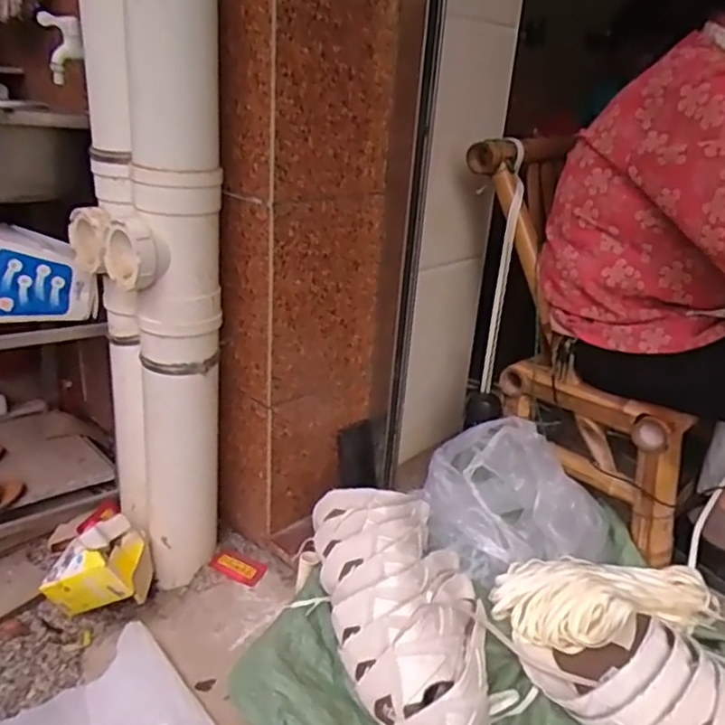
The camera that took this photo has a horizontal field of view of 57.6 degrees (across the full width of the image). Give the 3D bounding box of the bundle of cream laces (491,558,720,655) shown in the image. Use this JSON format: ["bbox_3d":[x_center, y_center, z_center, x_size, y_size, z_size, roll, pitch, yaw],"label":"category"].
[{"bbox_3d":[0.355,0.337,0.912,0.329,0.081,0.159,3,24,-3],"label":"bundle of cream laces"}]

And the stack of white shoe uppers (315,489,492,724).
[{"bbox_3d":[0.063,0.320,0.873,0.204,0.099,0.388,-4,38,-18],"label":"stack of white shoe uppers"}]

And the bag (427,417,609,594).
[{"bbox_3d":[0.244,0.214,1.043,0.289,0.183,0.195,8,24,9],"label":"bag"}]

